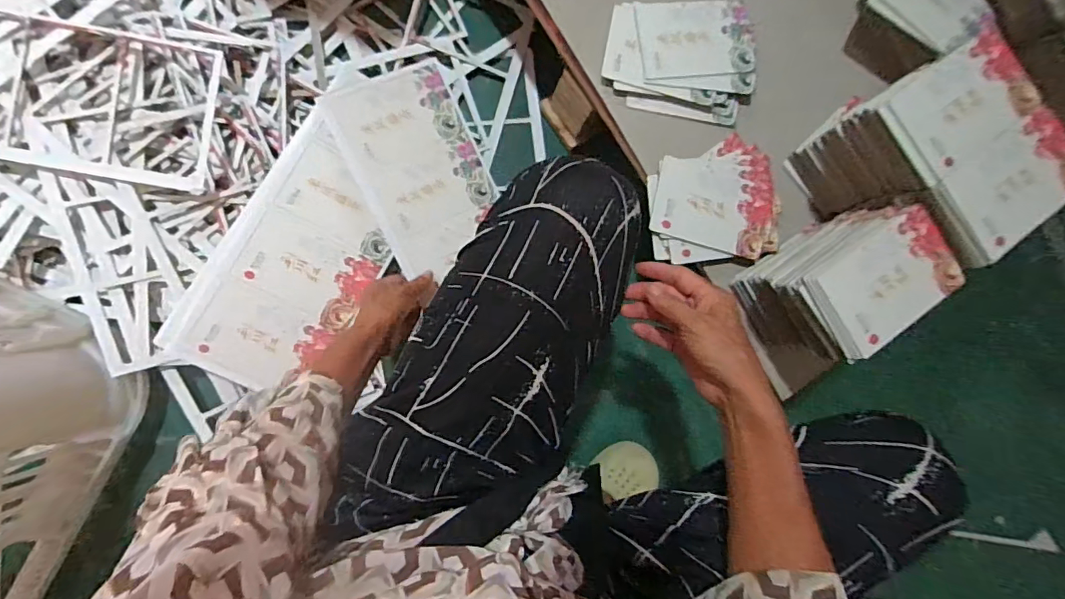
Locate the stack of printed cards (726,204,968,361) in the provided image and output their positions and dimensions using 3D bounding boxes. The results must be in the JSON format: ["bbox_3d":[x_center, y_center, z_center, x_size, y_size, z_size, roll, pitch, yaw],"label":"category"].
[{"bbox_3d":[0.316,-0.016,0.507,0.143,0.128,0.100,-33,91,-9],"label":"stack of printed cards"}]

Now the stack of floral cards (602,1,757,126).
[{"bbox_3d":[0.173,-0.282,0.566,0.172,0.014,0.131,7,85,-7],"label":"stack of floral cards"}]

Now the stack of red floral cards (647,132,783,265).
[{"bbox_3d":[0.210,-0.115,0.562,0.161,0.028,0.137,-6,87,-8],"label":"stack of red floral cards"}]

